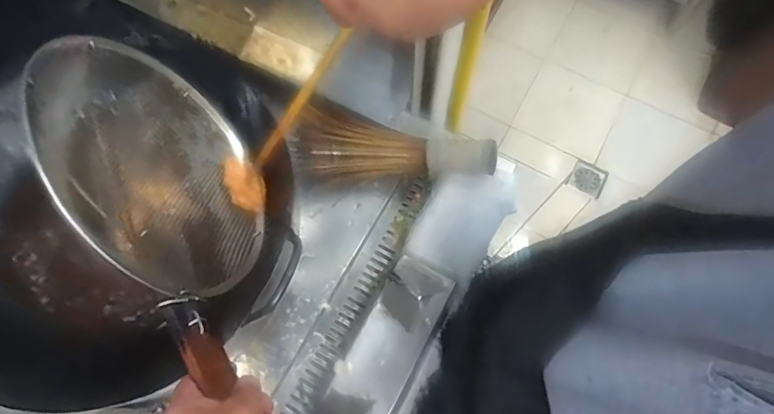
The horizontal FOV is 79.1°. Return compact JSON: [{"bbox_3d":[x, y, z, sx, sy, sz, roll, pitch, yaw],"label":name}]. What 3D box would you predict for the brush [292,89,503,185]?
[{"bbox_3d":[0.000,-0.075,0.660,0.288,0.061,0.115,19,72,7],"label":"brush"}]

